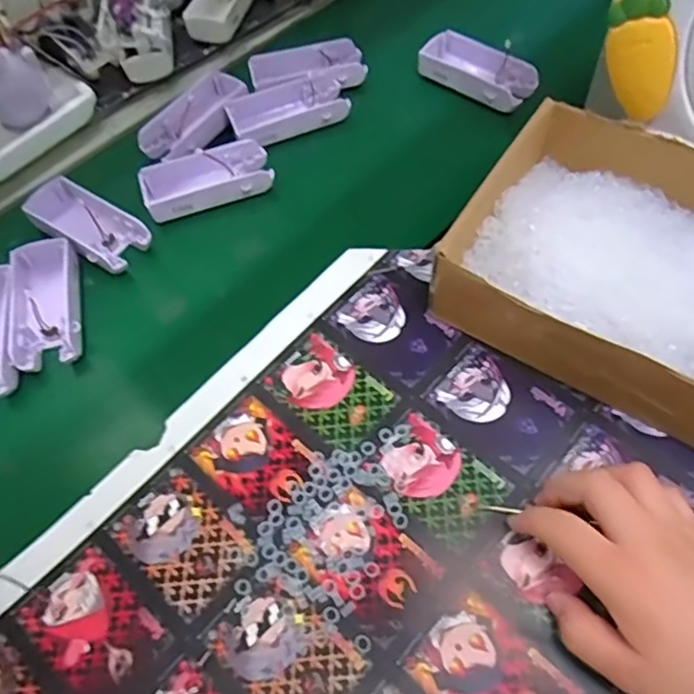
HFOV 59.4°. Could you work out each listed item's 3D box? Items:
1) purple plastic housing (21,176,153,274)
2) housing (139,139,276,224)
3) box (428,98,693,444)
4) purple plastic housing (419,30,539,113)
[{"bbox_3d":[-0.220,-0.104,0.513,0.112,0.022,0.047,29,66,19],"label":"purple plastic housing"},{"bbox_3d":[-0.122,-0.148,0.529,0.109,0.028,0.052,-16,60,-6],"label":"housing"},{"bbox_3d":[0.185,-0.056,0.416,0.217,0.076,0.182,25,65,17],"label":"box"},{"bbox_3d":[0.121,-0.262,0.576,0.114,0.029,0.054,34,67,21],"label":"purple plastic housing"}]

